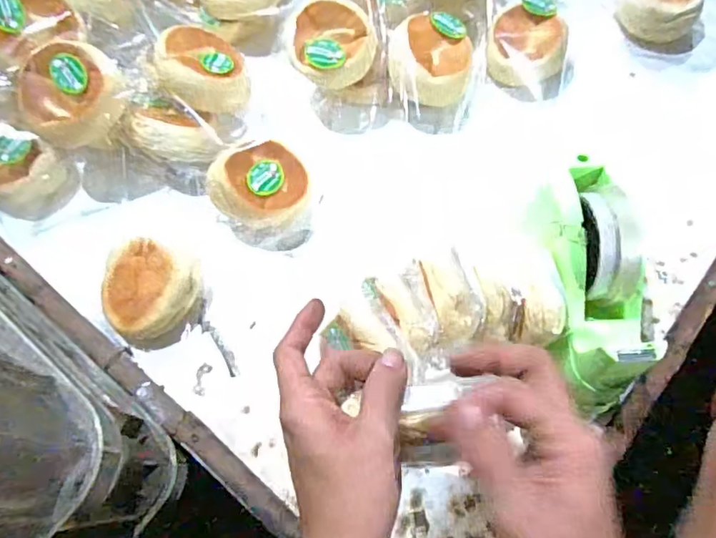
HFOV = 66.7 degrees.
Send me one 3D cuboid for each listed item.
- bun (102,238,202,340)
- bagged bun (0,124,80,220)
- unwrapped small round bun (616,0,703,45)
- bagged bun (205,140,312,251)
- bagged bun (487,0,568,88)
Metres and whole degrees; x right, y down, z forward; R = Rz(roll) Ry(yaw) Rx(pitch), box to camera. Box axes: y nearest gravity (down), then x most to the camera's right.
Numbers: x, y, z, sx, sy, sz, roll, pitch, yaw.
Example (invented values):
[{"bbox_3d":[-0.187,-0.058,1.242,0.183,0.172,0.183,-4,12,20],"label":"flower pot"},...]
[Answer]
[{"bbox_3d":[-0.187,0.016,0.491,0.082,0.044,0.086,-1,67,2],"label":"bun"},{"bbox_3d":[-0.336,-0.100,0.535,0.096,0.048,0.079,37,73,16],"label":"bagged bun"},{"bbox_3d":[0.337,-0.300,0.612,0.090,0.046,0.071,32,72,15],"label":"unwrapped small round bun"},{"bbox_3d":[-0.092,-0.073,0.521,0.091,0.063,0.091,-2,67,2],"label":"bagged bun"},{"bbox_3d":[0.183,-0.243,0.593,0.082,0.044,0.100,10,68,7],"label":"bagged bun"}]

